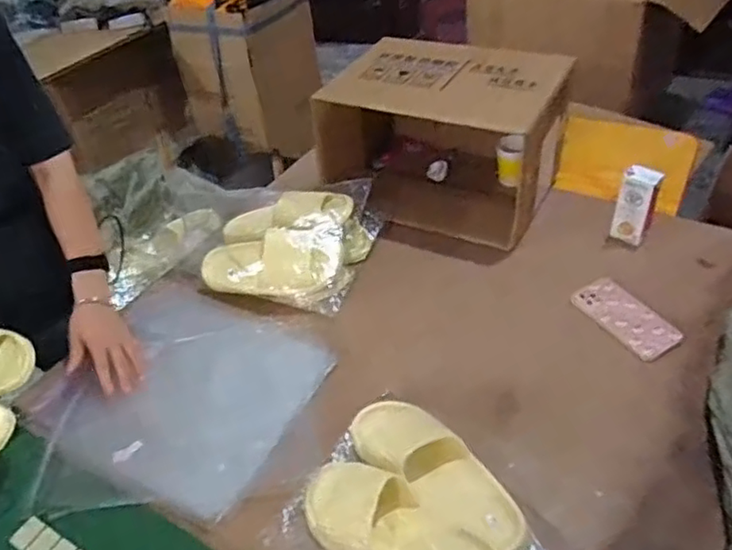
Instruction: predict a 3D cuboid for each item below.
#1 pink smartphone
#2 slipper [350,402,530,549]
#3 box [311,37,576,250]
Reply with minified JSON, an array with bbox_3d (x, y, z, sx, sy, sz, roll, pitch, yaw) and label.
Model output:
[{"bbox_3d":[0.404,0.063,0.951,0.078,0.015,0.159,-34,53,-11],"label":"pink smartphone"},{"bbox_3d":[0.088,0.246,0.777,0.106,0.055,0.266,-33,47,-26],"label":"slipper"},{"bbox_3d":[0.139,-0.258,1.167,0.432,0.261,0.257,16,46,25],"label":"box"}]

